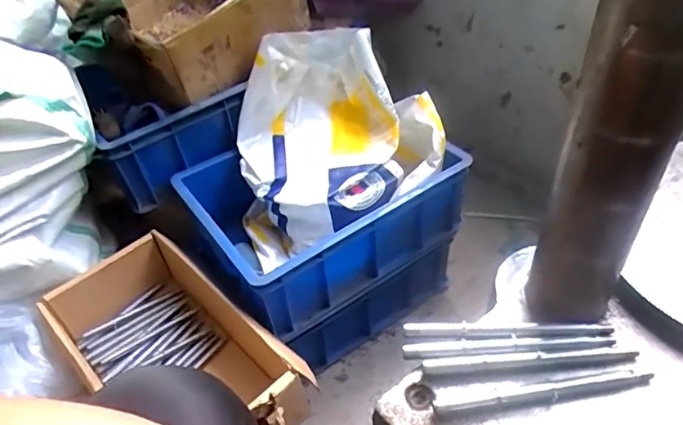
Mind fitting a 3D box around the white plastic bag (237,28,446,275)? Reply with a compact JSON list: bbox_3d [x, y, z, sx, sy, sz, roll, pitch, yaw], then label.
[{"bbox_3d":[-0.020,-0.097,0.874,0.323,0.243,0.276,-29,48,-23],"label":"white plastic bag"}]

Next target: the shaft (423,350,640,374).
[{"bbox_3d":[0.144,0.113,0.419,0.159,0.009,0.011,-5,44,1],"label":"shaft"}]

